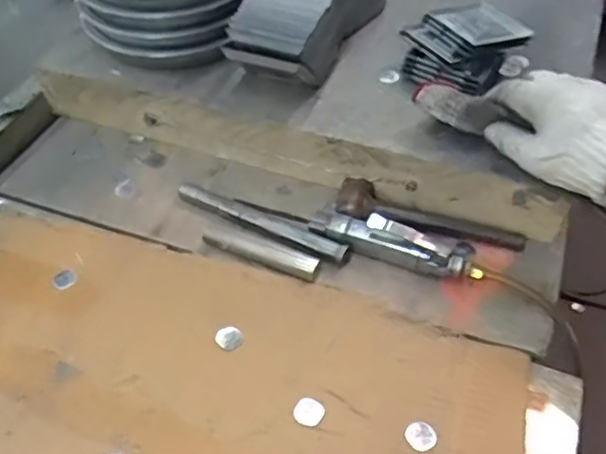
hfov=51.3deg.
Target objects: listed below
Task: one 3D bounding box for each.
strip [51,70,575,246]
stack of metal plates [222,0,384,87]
[{"bbox_3d":[-0.033,-0.089,0.685,0.604,0.064,0.034,16,51,13],"label":"strip"},{"bbox_3d":[0.011,-0.257,0.738,0.112,0.094,0.265,20,52,16],"label":"stack of metal plates"}]

